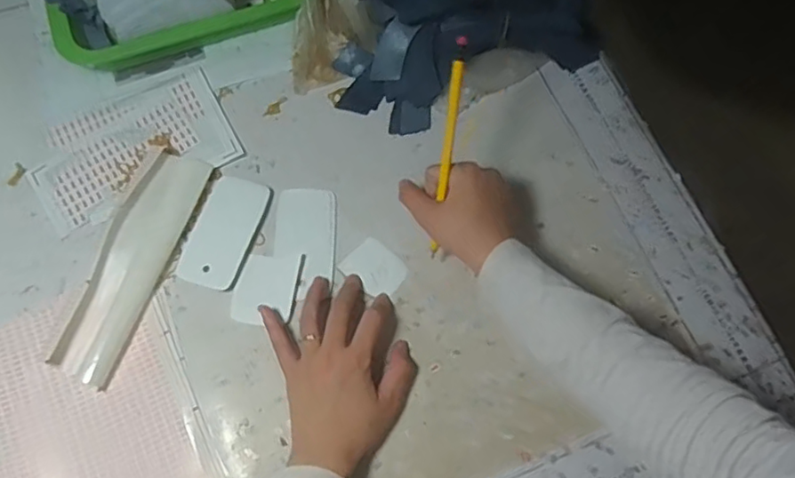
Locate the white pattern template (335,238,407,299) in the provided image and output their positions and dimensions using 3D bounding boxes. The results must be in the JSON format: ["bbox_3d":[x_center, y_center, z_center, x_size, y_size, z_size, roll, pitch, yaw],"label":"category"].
[{"bbox_3d":[-0.019,0.025,0.536,0.052,0.004,0.042,39,73,13],"label":"white pattern template"}]

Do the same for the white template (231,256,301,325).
[{"bbox_3d":[-0.112,0.041,0.522,0.050,0.004,0.062,7,69,2],"label":"white template"}]

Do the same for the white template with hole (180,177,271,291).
[{"bbox_3d":[-0.150,-0.008,0.537,0.049,0.004,0.104,17,68,4],"label":"white template with hole"}]

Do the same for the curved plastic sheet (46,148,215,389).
[{"bbox_3d":[-0.225,0.016,0.520,0.055,0.017,0.206,18,69,6],"label":"curved plastic sheet"}]

